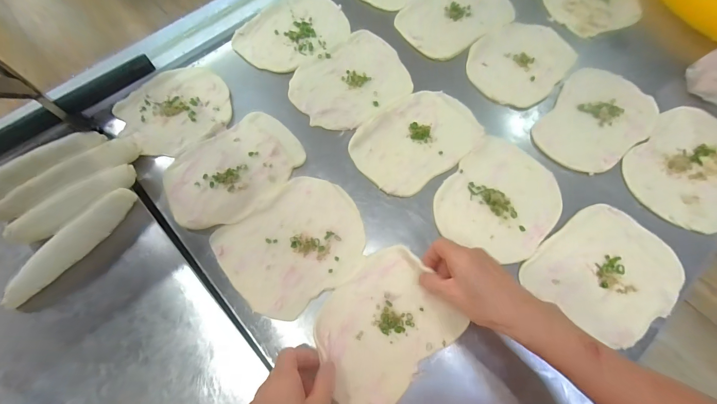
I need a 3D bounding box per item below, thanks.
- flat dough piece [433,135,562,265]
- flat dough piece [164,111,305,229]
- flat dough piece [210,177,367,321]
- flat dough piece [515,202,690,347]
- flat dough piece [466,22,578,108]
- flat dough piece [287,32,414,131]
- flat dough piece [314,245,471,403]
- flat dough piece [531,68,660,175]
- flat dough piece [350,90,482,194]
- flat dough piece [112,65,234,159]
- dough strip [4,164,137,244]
[{"bbox_3d":[0.181,-0.005,0.408,0.133,0.010,0.164,40,73,14],"label":"flat dough piece"},{"bbox_3d":[-0.164,-0.043,0.422,0.174,0.007,0.129,-35,73,-14],"label":"flat dough piece"},{"bbox_3d":[-0.074,0.049,0.382,0.163,0.005,0.138,-37,73,-14],"label":"flat dough piece"},{"bbox_3d":[0.286,0.084,0.372,0.156,0.011,0.131,-36,71,-9],"label":"flat dough piece"},{"bbox_3d":[0.251,-0.224,0.501,0.136,0.007,0.166,41,73,14],"label":"flat dough piece"},{"bbox_3d":[-0.011,-0.181,0.485,0.174,0.008,0.141,-37,73,-14],"label":"flat dough piece"},{"bbox_3d":[0.024,0.132,0.345,0.152,0.007,0.120,-39,73,-15],"label":"flat dough piece"},{"bbox_3d":[0.337,-0.118,0.459,0.186,0.012,0.125,-41,74,-15],"label":"flat dough piece"},{"bbox_3d":[0.081,-0.090,0.444,0.179,0.004,0.124,-34,72,-13],"label":"flat dough piece"},{"bbox_3d":[-0.263,-0.134,0.464,0.147,0.005,0.145,0,68,-1],"label":"flat dough piece"},{"bbox_3d":[-0.342,0.002,0.388,0.144,0.042,0.022,-41,74,-15],"label":"dough strip"}]

